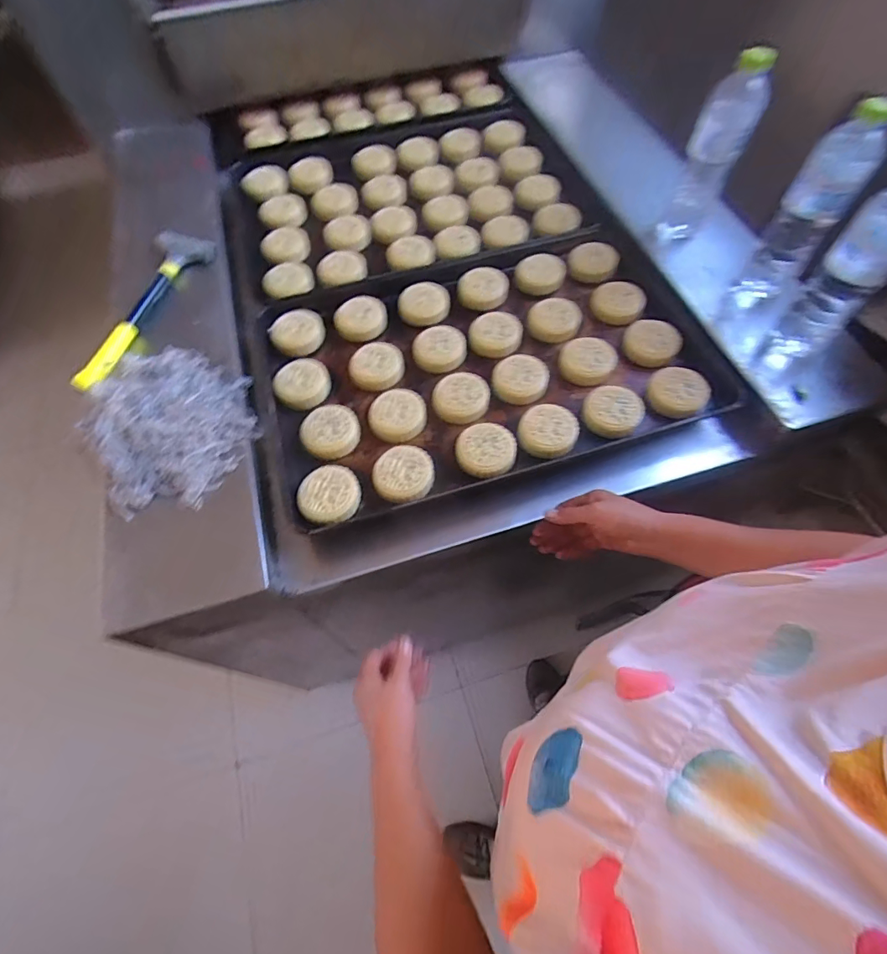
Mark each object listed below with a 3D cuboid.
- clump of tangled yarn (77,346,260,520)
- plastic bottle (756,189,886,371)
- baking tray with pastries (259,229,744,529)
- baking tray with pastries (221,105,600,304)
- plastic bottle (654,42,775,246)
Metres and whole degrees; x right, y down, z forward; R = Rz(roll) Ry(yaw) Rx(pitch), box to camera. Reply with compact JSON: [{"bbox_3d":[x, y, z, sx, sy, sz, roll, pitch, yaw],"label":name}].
[{"bbox_3d":[-0.331,-0.072,0.584,0.170,0.068,0.218,-19,64,-7],"label":"clump of tangled yarn"},{"bbox_3d":[0.469,-0.226,0.556,0.066,0.239,0.067,35,70,18],"label":"plastic bottle"},{"bbox_3d":[0.052,-0.172,0.681,0.580,0.048,0.394,-15,63,-5],"label":"baking tray with pastries"},{"bbox_3d":[-0.071,-0.516,0.850,0.590,0.033,0.421,-17,63,-6],"label":"baking tray with pastries"},{"bbox_3d":[0.389,-0.463,0.690,0.071,0.239,0.064,23,66,14],"label":"plastic bottle"}]

